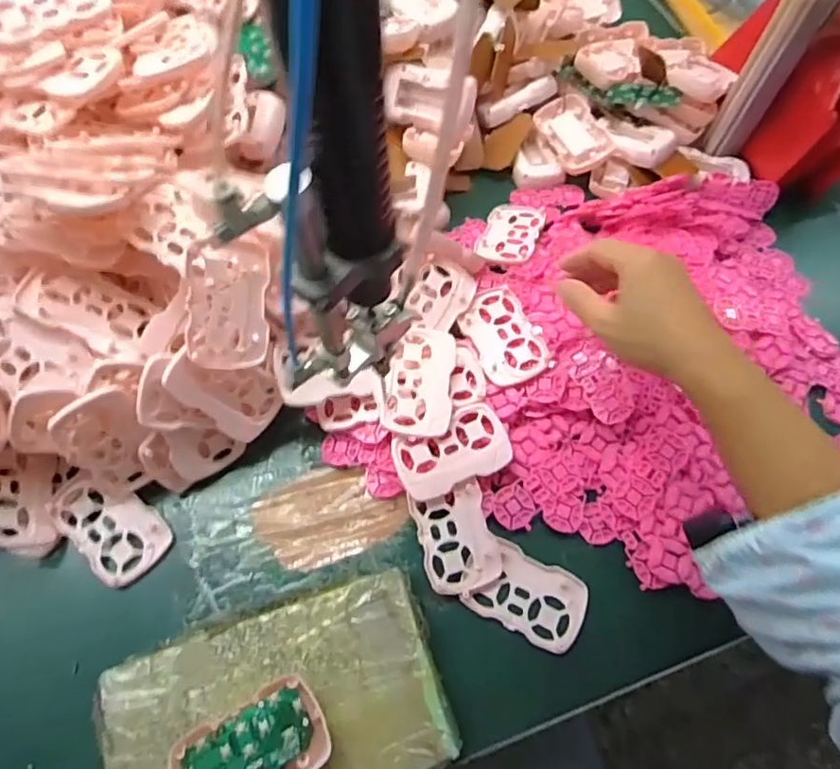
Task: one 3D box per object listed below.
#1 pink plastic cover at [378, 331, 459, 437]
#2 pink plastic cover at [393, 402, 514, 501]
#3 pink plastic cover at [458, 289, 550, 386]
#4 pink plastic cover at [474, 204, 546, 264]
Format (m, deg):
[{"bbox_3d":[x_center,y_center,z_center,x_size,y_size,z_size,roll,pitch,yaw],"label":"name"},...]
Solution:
[{"bbox_3d":[0.001,-0.003,0.451,0.050,0.015,0.086,6,63,1],"label":"pink plastic cover"},{"bbox_3d":[0.025,0.050,0.442,0.088,0.013,0.054,-22,66,-13],"label":"pink plastic cover"},{"bbox_3d":[0.070,-0.039,0.480,0.055,0.006,0.083,-26,67,-15],"label":"pink plastic cover"},{"bbox_3d":[0.088,-0.146,0.556,0.054,0.016,0.082,19,64,7],"label":"pink plastic cover"}]

